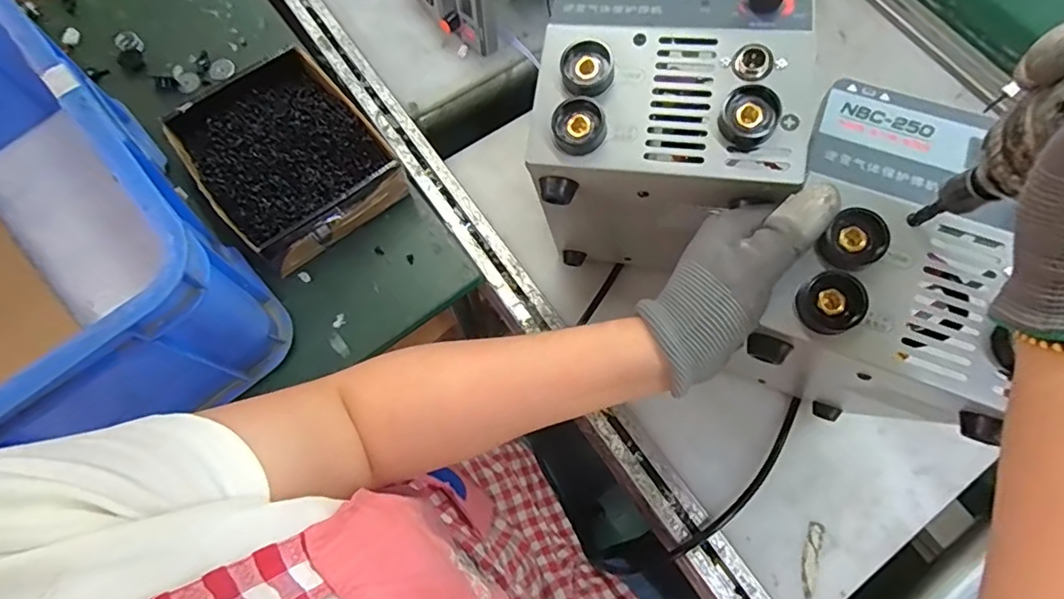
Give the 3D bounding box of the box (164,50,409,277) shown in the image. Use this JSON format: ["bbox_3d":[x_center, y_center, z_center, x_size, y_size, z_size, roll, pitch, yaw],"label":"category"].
[{"bbox_3d":[-0.257,-0.150,0.583,0.170,0.062,0.206,-35,75,-12],"label":"box"}]

